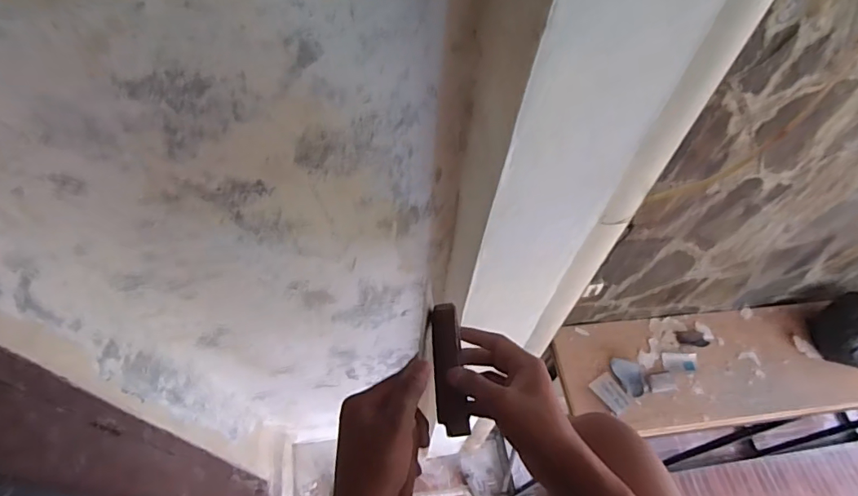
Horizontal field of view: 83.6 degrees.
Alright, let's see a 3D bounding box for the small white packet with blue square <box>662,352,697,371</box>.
[{"bbox_3d":[0.689,0.312,1.313,0.100,0.008,0.051,1,58,-3],"label":"small white packet with blue square"}]

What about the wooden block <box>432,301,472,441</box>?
[{"bbox_3d":[0.018,0.108,0.430,0.024,0.036,0.113,-4,81,-6],"label":"wooden block"}]

